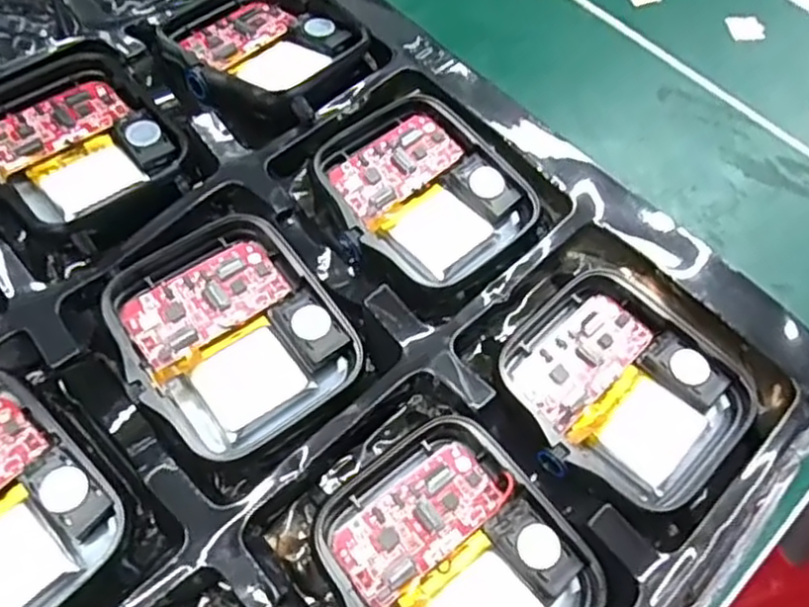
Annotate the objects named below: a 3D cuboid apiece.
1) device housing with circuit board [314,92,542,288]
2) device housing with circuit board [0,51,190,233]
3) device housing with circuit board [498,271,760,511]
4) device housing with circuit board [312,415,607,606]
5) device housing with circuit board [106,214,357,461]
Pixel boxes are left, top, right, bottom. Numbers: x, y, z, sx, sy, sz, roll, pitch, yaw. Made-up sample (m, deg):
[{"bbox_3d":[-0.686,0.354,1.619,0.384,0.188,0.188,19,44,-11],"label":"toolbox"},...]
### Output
[{"bbox_3d":[0.003,-0.024,0.154,0.037,0.011,0.041,-36,67,-19],"label":"device housing with circuit board"},{"bbox_3d":[-0.071,-0.036,0.152,0.037,0.007,0.042,-36,67,-20],"label":"device housing with circuit board"},{"bbox_3d":[0.042,0.016,0.136,0.037,0.007,0.042,-36,67,-20],"label":"device housing with circuit board"},{"bbox_3d":[0.008,0.043,0.119,0.036,0.009,0.042,-35,66,-19],"label":"device housing with circuit board"},{"bbox_3d":[-0.033,0.005,0.135,0.037,0.013,0.041,-32,66,-18],"label":"device housing with circuit board"}]

